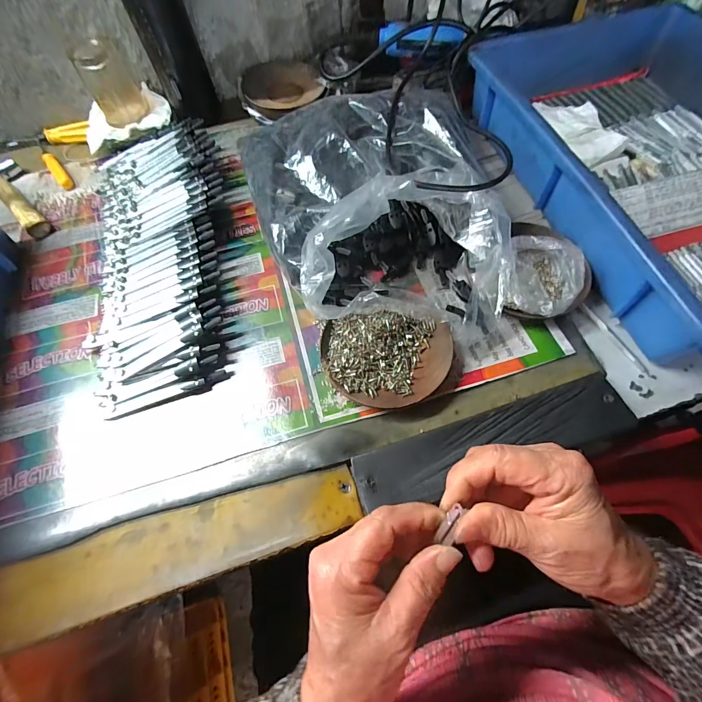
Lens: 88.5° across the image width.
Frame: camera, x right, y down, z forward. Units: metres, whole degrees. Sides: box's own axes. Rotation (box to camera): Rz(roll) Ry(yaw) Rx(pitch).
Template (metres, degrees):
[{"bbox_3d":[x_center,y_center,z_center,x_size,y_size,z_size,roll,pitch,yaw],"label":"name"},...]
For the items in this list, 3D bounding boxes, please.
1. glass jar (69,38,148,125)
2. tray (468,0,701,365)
[{"bbox_3d":[-0.309,-0.349,0.465,0.062,0.074,0.051,-27,64,-11],"label":"glass jar"},{"bbox_3d":[0.338,-0.215,0.388,0.290,0.076,0.445,-13,62,-4],"label":"tray"}]

